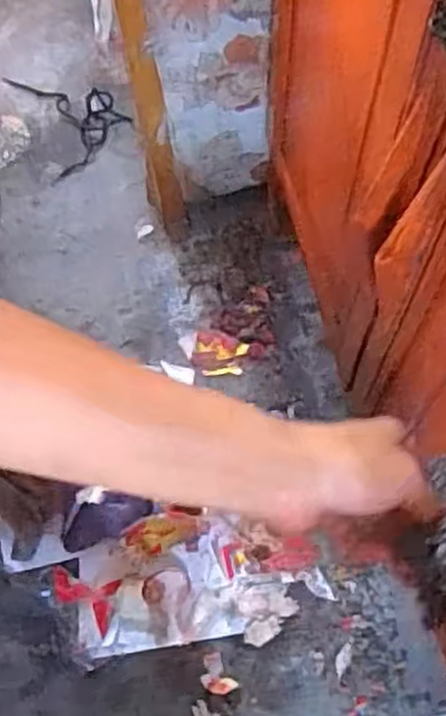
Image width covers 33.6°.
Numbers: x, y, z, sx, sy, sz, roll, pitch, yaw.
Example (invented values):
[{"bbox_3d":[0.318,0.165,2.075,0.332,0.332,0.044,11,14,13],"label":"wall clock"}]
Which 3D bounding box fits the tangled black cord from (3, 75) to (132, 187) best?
[{"bbox_3d":[-0.216,-0.352,1.059,0.133,0.022,0.201,-23,69,-10],"label":"tangled black cord"}]

